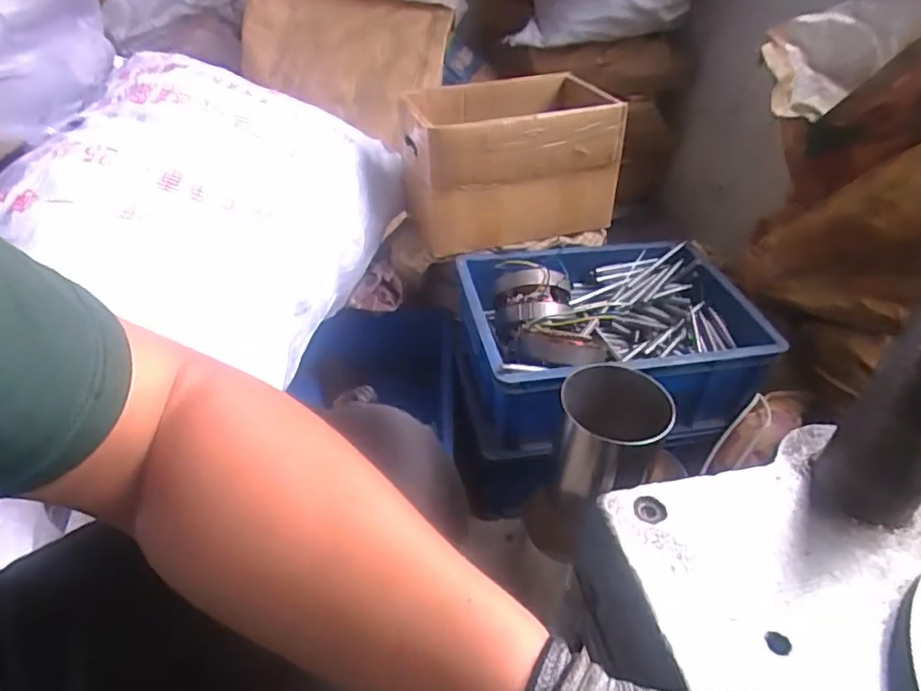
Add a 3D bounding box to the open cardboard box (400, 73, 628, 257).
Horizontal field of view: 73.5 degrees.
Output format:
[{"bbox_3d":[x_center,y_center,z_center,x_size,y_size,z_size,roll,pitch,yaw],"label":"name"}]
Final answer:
[{"bbox_3d":[0.074,-0.305,1.009,0.328,0.194,0.199,-10,42,-16],"label":"open cardboard box"}]

